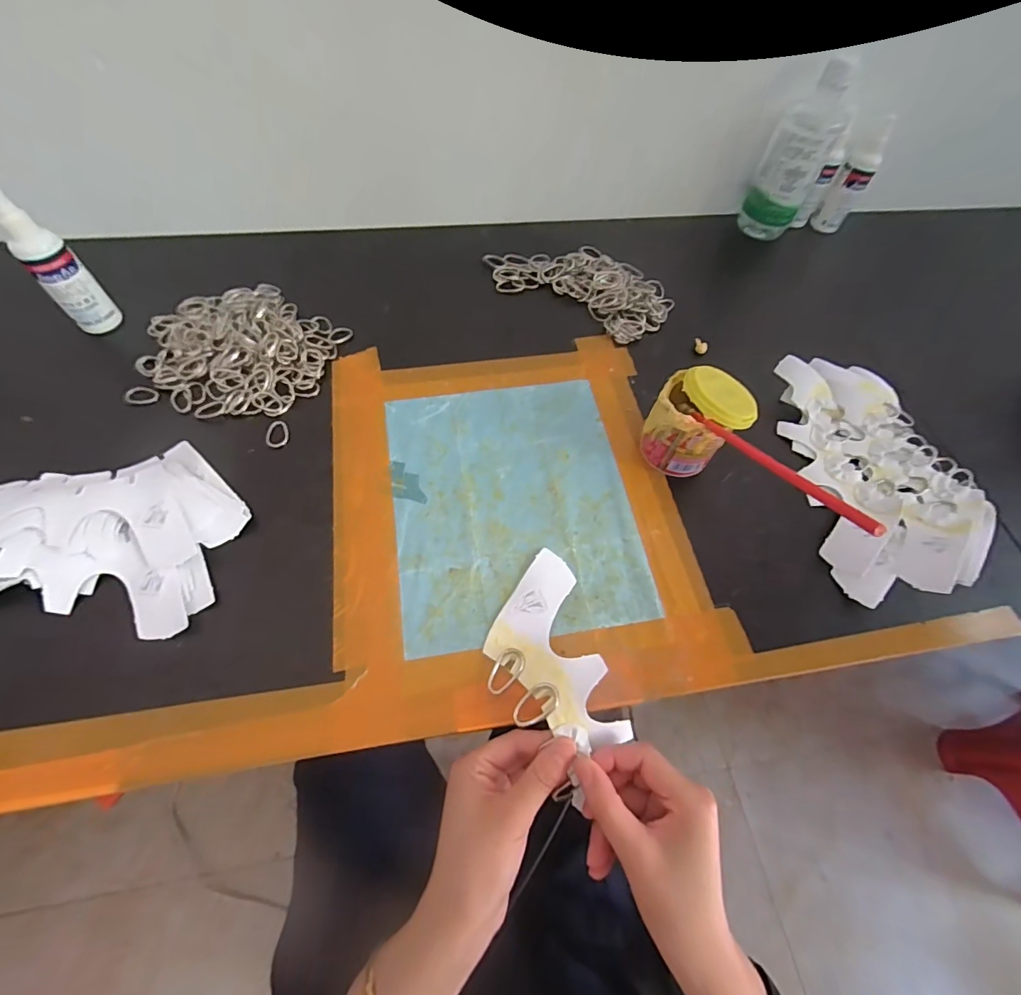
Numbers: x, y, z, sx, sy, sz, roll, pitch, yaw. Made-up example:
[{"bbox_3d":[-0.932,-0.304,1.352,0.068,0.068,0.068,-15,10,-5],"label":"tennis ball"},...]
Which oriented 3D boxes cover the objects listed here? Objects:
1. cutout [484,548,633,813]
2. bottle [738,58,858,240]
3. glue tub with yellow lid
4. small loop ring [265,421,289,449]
[{"bbox_3d":[0.027,0.117,0.331,0.081,0.023,0.162,-9,53,-8],"label":"cutout"},{"bbox_3d":[0.351,-0.413,0.574,0.073,0.181,0.054,28,63,13],"label":"bottle"},{"bbox_3d":[0.162,-0.065,0.410,0.072,0.085,0.067,1,61,-3],"label":"glue tub with yellow lid"},{"bbox_3d":[-0.217,-0.059,0.432,0.019,0.004,0.029,9,61,2],"label":"small loop ring"}]

